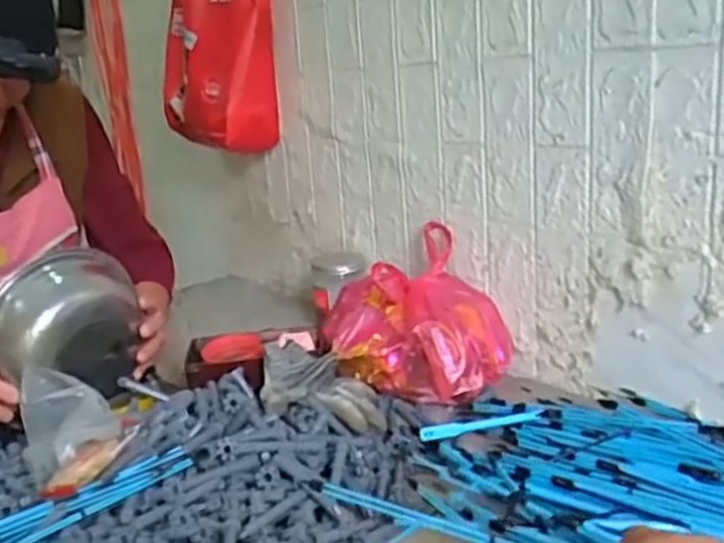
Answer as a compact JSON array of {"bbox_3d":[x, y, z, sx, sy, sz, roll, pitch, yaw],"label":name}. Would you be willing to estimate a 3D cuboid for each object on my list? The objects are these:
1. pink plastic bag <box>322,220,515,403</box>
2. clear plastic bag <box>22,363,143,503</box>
[{"bbox_3d":[0.072,0.056,0.978,0.234,0.153,0.188,-3,15,5],"label":"pink plastic bag"},{"bbox_3d":[-0.270,0.152,0.717,0.095,0.097,0.114,-11,17,-24],"label":"clear plastic bag"}]

